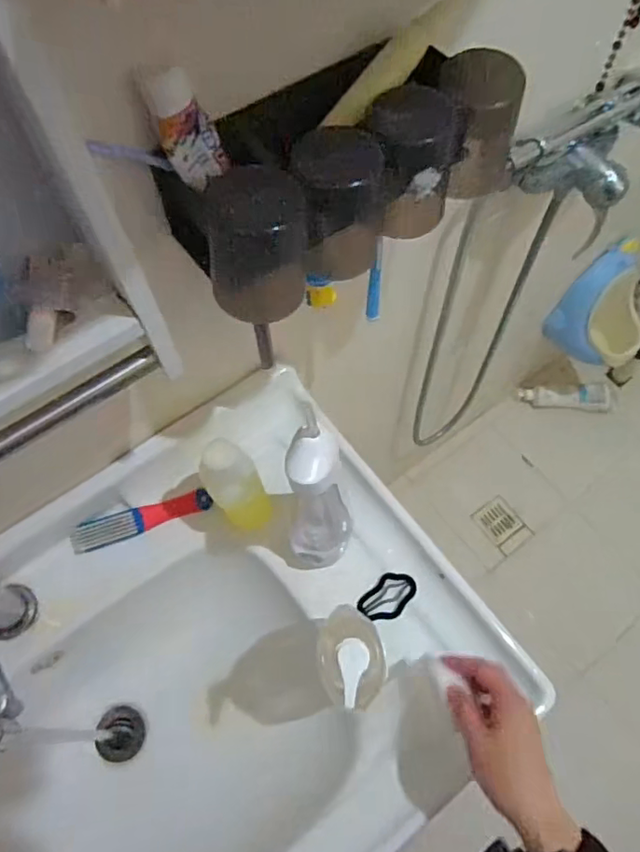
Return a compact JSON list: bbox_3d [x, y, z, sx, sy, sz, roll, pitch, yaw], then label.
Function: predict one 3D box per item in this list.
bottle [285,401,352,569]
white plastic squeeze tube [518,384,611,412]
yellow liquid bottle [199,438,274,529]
[{"bbox_3d":[-0.006,0.073,0.527,0.064,0.233,0.068,30,68,16],"label":"bottle"},{"bbox_3d":[0.691,-0.081,1.575,0.256,0.079,0.034,0,23,1],"label":"white plastic squeeze tube"},{"bbox_3d":[-0.084,0.063,0.563,0.049,0.136,0.048,-1,63,2],"label":"yellow liquid bottle"}]

